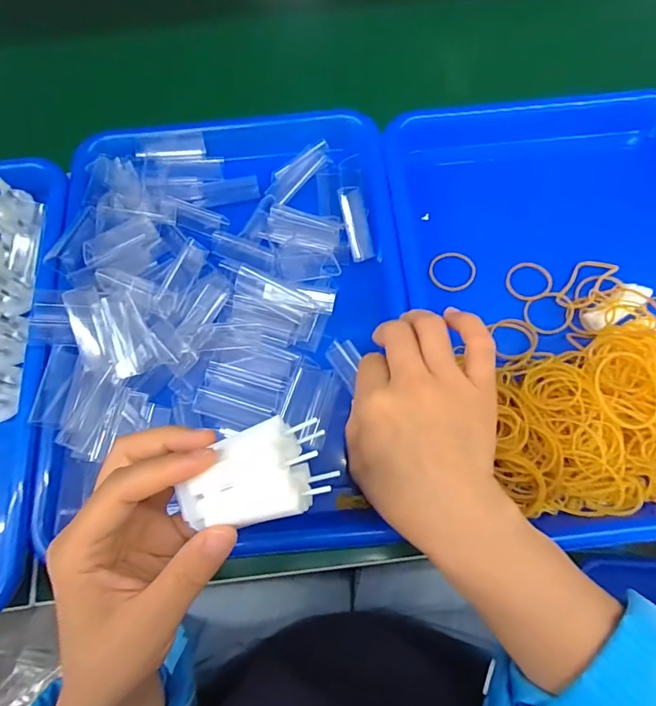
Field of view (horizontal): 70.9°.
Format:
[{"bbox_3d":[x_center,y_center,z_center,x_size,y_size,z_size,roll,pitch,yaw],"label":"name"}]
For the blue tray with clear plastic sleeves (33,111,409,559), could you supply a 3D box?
[{"bbox_3d":[-0.070,-0.036,0.333,0.243,0.049,0.335,-4,70,0],"label":"blue tray with clear plastic sleeves"}]

